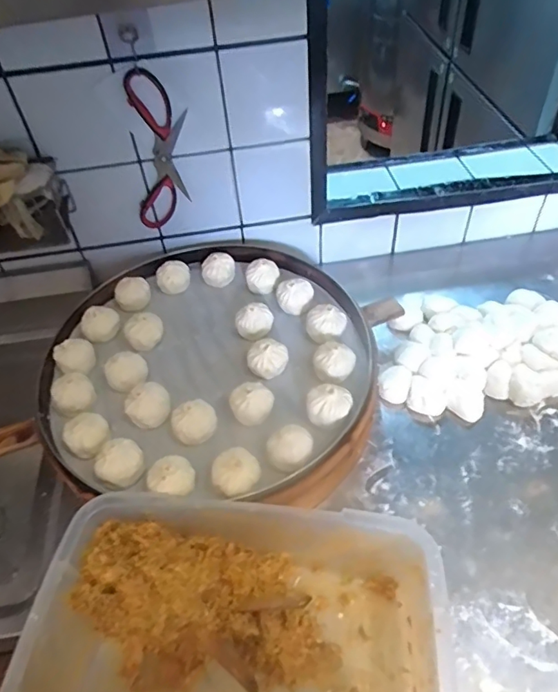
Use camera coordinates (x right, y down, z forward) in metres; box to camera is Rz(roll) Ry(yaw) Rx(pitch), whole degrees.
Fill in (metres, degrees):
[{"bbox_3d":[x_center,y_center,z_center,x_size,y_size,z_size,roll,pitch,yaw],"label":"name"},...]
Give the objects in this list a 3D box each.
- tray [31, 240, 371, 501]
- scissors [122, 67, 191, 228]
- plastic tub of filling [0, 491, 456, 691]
[{"bbox_3d":[-0.109,0.014,0.788,0.487,0.072,0.495,-3,48,2],"label":"tray"},{"bbox_3d":[-0.193,-0.308,0.825,0.085,0.266,0.012,-6,51,-12],"label":"scissors"},{"bbox_3d":[-0.051,0.321,0.526,0.408,0.144,0.266,5,49,9],"label":"plastic tub of filling"}]

